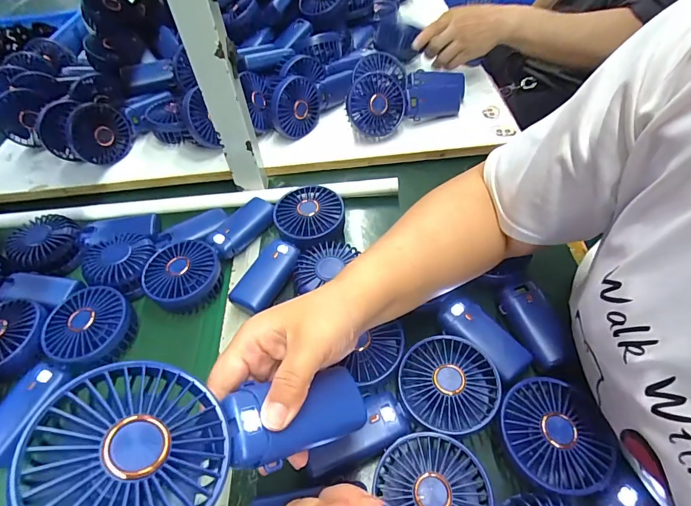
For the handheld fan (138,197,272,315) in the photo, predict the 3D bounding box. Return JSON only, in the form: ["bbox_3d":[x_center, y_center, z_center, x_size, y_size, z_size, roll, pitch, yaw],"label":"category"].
[{"bbox_3d":[-0.169,-0.004,0.503,0.088,0.039,0.186,24,57,23],"label":"handheld fan"}]

